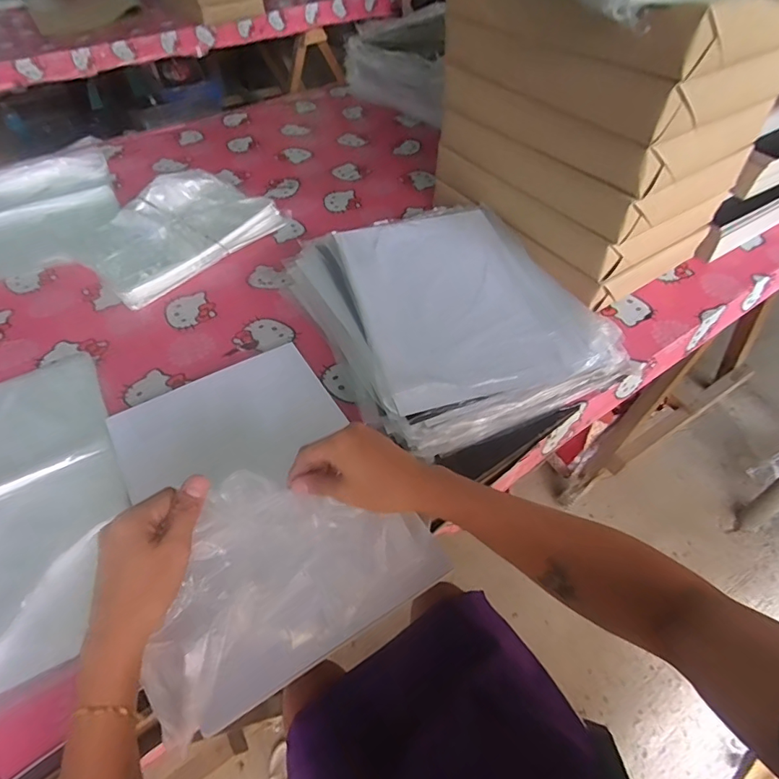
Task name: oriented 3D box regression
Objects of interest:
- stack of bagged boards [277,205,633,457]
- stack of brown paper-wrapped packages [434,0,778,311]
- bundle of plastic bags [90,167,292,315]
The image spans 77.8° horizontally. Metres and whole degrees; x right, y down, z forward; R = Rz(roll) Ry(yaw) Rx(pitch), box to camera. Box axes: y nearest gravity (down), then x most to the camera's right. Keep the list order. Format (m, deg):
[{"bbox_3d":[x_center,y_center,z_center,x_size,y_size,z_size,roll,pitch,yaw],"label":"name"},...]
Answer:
[{"bbox_3d":[0.071,-0.117,0.681,0.329,0.064,0.403,-21,51,-15],"label":"stack of bagged boards"},{"bbox_3d":[0.290,-0.392,0.710,0.278,0.329,0.374,-27,54,-21],"label":"stack of brown paper-wrapped packages"},{"bbox_3d":[-0.373,-0.286,0.849,0.234,0.057,0.331,30,56,26],"label":"bundle of plastic bags"}]

